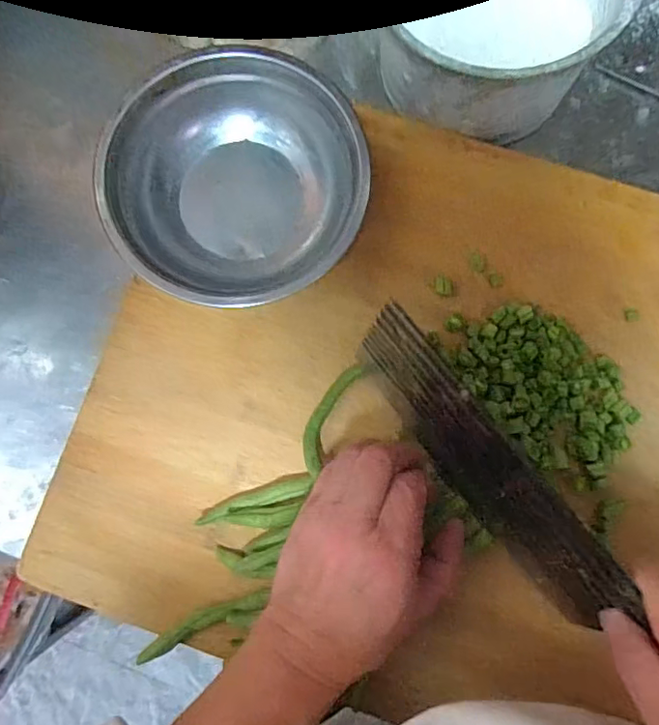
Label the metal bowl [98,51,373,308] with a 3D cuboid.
[{"bbox_3d":[-0.058,-0.115,0.348,0.155,0.045,0.149,0,83,2],"label":"metal bowl"}]

